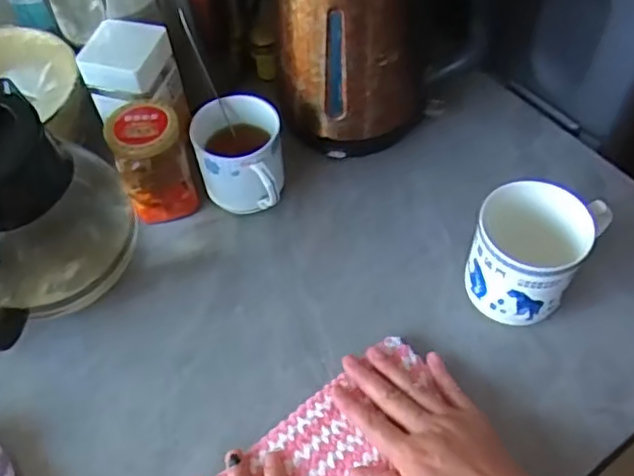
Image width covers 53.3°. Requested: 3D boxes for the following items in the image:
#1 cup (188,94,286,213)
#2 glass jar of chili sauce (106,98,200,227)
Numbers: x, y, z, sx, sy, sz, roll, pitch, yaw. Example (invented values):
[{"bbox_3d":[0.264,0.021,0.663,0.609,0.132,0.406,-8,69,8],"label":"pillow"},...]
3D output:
[{"bbox_3d":[-0.070,-0.063,0.586,0.077,0.099,0.091,-6,55,-1],"label":"cup"},{"bbox_3d":[-0.151,-0.070,0.590,0.061,0.104,0.065,-1,55,2],"label":"glass jar of chili sauce"}]

